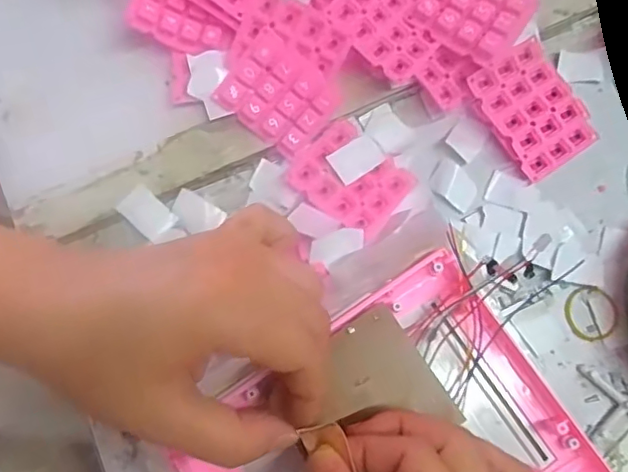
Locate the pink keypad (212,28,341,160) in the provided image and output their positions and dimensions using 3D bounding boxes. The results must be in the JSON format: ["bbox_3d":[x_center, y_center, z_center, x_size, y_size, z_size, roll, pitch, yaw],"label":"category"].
[{"bbox_3d":[-0.021,-0.079,0.318,0.061,0.009,0.050,41,103,-7],"label":"pink keypad"}]

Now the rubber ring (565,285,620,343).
[{"bbox_3d":[0.155,0.043,0.314,0.029,0.004,0.030,0,81,2],"label":"rubber ring"}]

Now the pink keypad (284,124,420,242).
[{"bbox_3d":[0.021,-0.032,0.323,0.061,0.012,0.047,39,79,8],"label":"pink keypad"}]

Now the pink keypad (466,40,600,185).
[{"bbox_3d":[0.128,-0.073,0.326,0.050,0.007,0.070,-33,88,-7],"label":"pink keypad"}]

